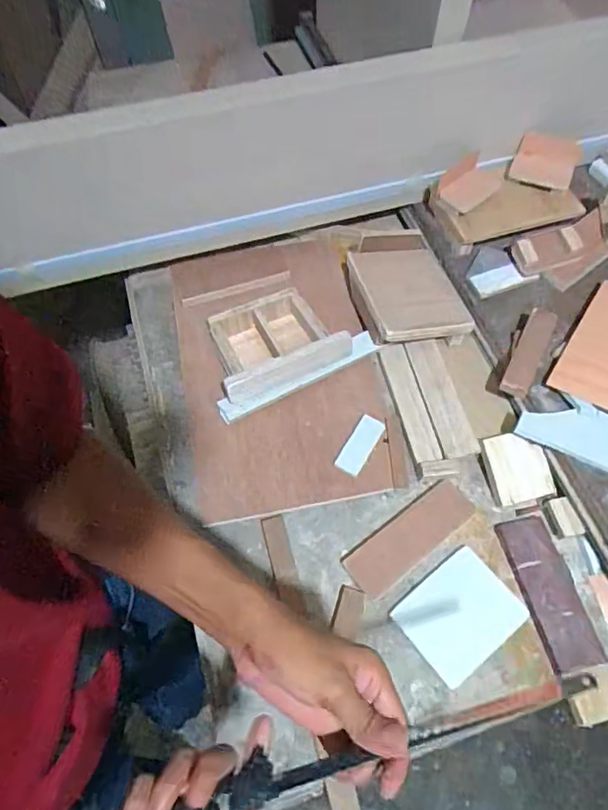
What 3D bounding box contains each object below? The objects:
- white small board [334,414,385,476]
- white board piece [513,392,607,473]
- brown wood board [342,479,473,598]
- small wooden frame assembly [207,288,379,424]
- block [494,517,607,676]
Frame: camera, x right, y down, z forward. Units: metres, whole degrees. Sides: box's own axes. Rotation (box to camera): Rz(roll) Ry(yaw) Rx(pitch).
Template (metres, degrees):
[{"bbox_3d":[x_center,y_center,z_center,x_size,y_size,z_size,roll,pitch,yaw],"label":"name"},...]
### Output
[{"bbox_3d":[0.069,0.049,0.646,0.032,0.016,0.075,28,65,15],"label":"white small board"},{"bbox_3d":[0.309,0.027,0.601,0.117,0.016,0.066,25,65,13],"label":"white board piece"},{"bbox_3d":[0.120,0.150,0.603,0.161,0.009,0.053,-34,66,-16],"label":"brown wood board"},{"bbox_3d":[-0.028,-0.085,0.690,0.214,0.057,0.144,-22,63,-11],"label":"small wooden frame assembly"},{"bbox_3d":[0.262,0.200,0.567,0.054,0.011,0.155,-12,62,-6],"label":"block"}]

